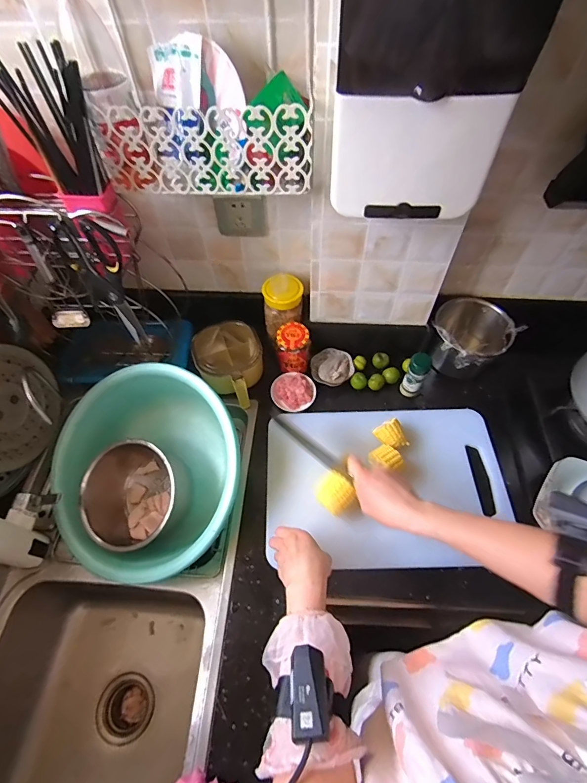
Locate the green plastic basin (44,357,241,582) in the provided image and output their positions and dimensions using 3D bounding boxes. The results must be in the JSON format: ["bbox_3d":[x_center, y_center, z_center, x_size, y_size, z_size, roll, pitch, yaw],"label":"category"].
[{"bbox_3d":[-0.264,0.148,0.760,0.382,0.155,0.382,37,91,18],"label":"green plastic basin"}]

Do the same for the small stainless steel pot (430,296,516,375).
[{"bbox_3d":[0.377,-0.113,0.840,0.151,0.112,0.160,-1,57,1],"label":"small stainless steel pot"}]

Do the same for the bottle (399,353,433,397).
[{"bbox_3d":[0.251,-0.031,0.797,0.041,0.105,0.039,25,61,17],"label":"bottle"}]

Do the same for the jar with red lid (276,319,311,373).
[{"bbox_3d":[0.001,-0.093,0.821,0.067,0.089,0.065,-1,57,1],"label":"jar with red lid"}]

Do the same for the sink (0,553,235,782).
[{"bbox_3d":[-0.335,0.566,0.661,0.433,0.282,0.458,3,57,4],"label":"sink"}]

